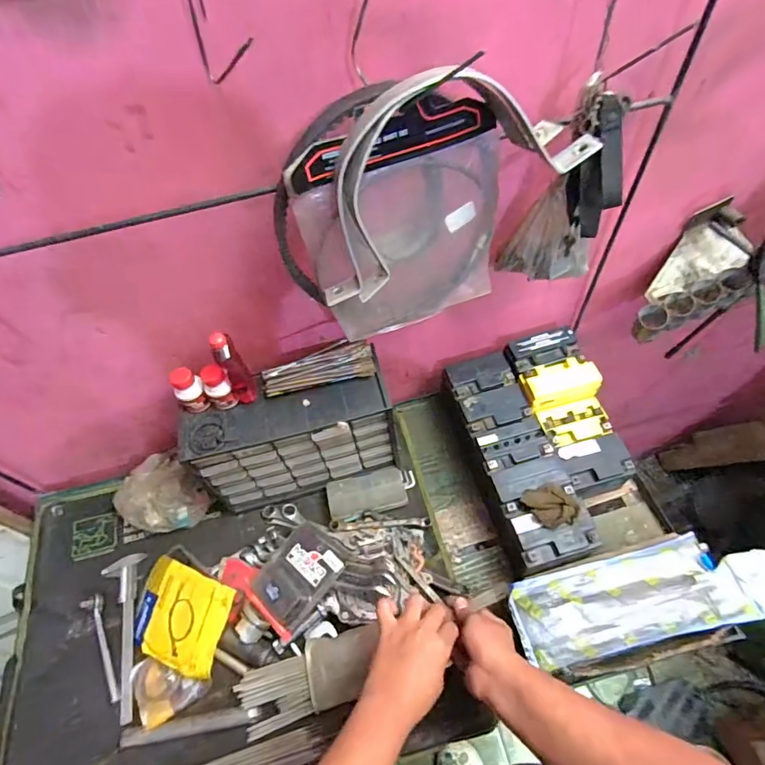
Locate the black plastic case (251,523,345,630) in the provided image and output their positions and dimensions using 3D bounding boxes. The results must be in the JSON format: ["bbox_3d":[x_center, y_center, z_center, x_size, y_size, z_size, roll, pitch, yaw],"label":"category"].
[{"bbox_3d":[-0.125,0.282,0.704,0.103,0.038,0.130,37,66,26],"label":"black plastic case"}]

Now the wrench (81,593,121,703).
[{"bbox_3d":[-0.418,0.391,0.695,0.027,0.021,0.157,-26,57,-13],"label":"wrench"}]

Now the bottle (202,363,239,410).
[{"bbox_3d":[-0.231,0.006,0.657,0.036,0.067,0.036,-35,60,-18],"label":"bottle"}]

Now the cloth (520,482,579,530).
[{"bbox_3d":[0.237,0.171,0.663,0.068,0.033,0.061,-16,55,-6],"label":"cloth"}]

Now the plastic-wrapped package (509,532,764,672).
[{"bbox_3d":[0.358,0.283,0.633,0.358,0.034,0.112,-11,55,-3],"label":"plastic-wrapped package"}]

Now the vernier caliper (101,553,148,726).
[{"bbox_3d":[-0.389,0.374,0.708,0.062,0.011,0.232,-18,56,-8],"label":"vernier caliper"}]

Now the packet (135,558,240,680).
[{"bbox_3d":[-0.297,0.341,0.689,0.167,0.020,0.124,13,77,28],"label":"packet"}]

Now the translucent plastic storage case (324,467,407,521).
[{"bbox_3d":[-0.026,0.189,0.791,0.128,0.025,0.070,-16,55,-6],"label":"translucent plastic storage case"}]

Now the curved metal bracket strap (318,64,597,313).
[{"bbox_3d":[0.065,-0.197,0.463,0.282,0.185,0.073,-18,56,-8],"label":"curved metal bracket strap"}]

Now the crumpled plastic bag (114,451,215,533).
[{"bbox_3d":[-0.368,0.189,0.786,0.135,0.090,0.124,29,62,22],"label":"crumpled plastic bag"}]

